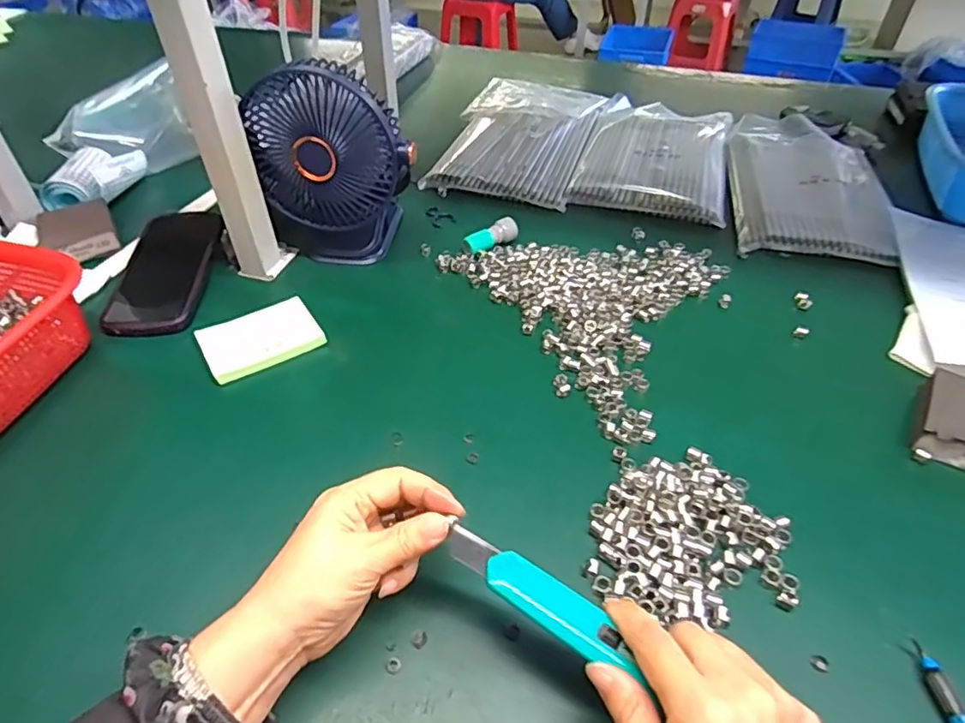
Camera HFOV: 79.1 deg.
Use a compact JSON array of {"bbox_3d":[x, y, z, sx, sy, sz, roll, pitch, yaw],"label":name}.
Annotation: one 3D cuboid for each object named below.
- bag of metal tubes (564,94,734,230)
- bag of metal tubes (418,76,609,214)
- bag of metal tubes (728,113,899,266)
[{"bbox_3d":[0.234,-0.282,0.783,0.180,0.022,0.304,12,44,13],"label":"bag of metal tubes"},{"bbox_3d":[0.051,-0.314,0.805,0.194,0.036,0.324,12,44,13],"label":"bag of metal tubes"},{"bbox_3d":[0.400,-0.226,0.728,0.173,0.028,0.334,10,44,11],"label":"bag of metal tubes"}]

